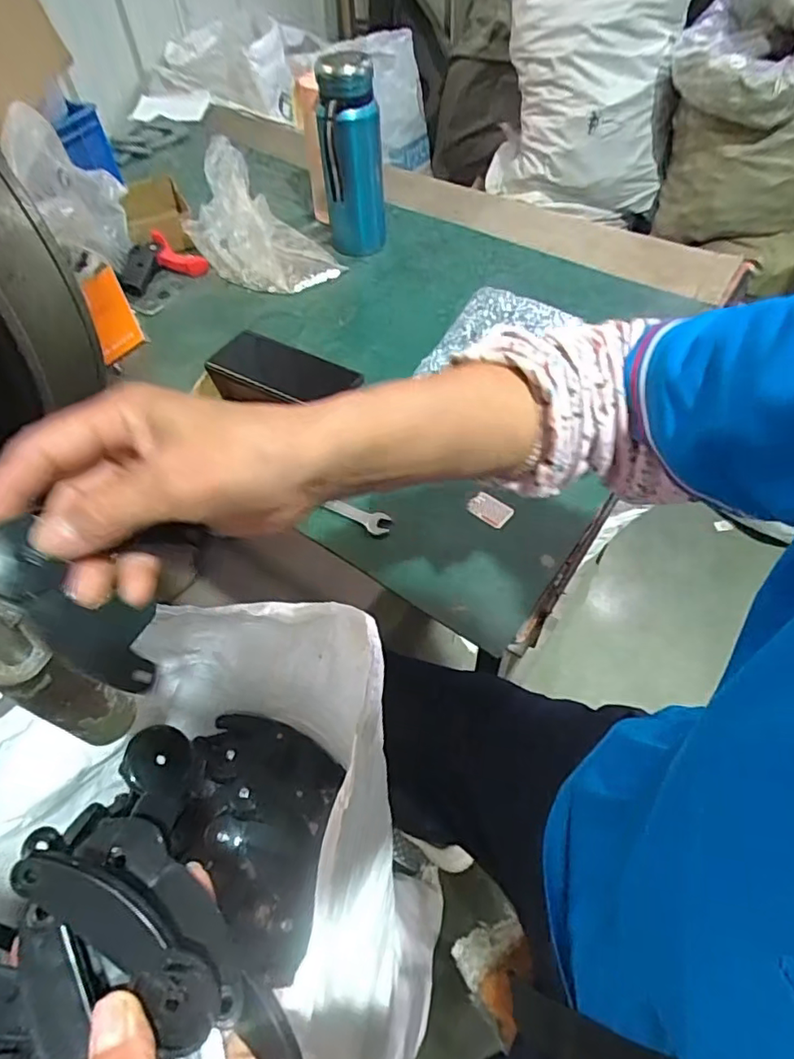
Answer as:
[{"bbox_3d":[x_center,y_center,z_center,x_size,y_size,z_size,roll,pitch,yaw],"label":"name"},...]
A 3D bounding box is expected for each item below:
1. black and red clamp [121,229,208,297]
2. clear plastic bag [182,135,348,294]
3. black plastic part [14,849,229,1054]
[{"bbox_3d":[-0.290,-0.325,0.712,0.102,0.058,0.032,-29,31,-12],"label":"black and red clamp"},{"bbox_3d":[-0.170,-0.385,0.726,0.186,0.128,0.102,6,54,7],"label":"clear plastic bag"},{"bbox_3d":[-0.100,0.148,0.214,0.087,0.015,0.026,43,63,-1],"label":"black plastic part"}]

